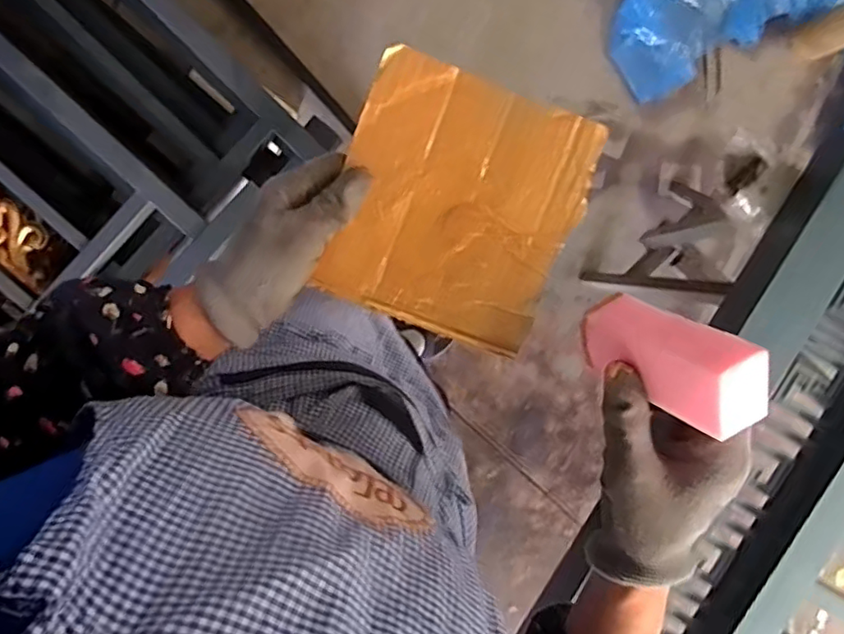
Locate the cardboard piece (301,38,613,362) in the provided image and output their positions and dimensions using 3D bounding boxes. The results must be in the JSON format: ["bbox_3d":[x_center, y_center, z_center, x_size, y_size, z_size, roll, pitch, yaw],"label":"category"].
[{"bbox_3d":[0.023,-0.071,0.390,0.148,0.010,0.158,21,97,-3],"label":"cardboard piece"}]

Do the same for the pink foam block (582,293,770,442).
[{"bbox_3d":[0.124,0.021,0.317,0.039,0.036,0.102,-37,31,-10],"label":"pink foam block"}]

